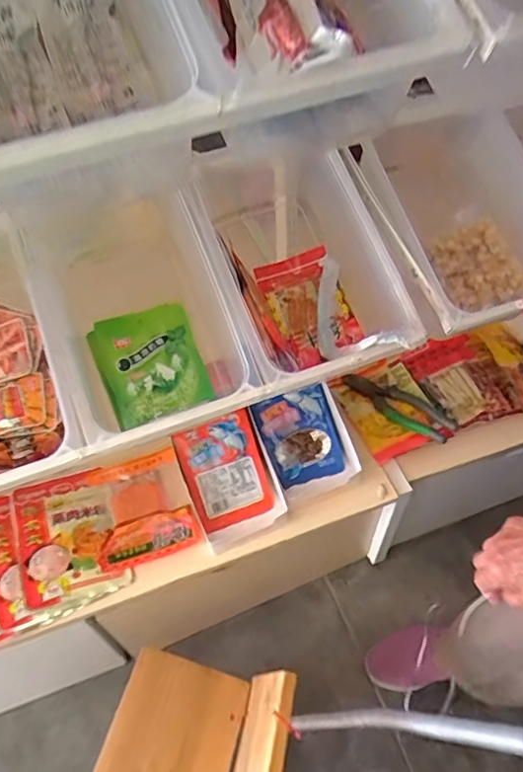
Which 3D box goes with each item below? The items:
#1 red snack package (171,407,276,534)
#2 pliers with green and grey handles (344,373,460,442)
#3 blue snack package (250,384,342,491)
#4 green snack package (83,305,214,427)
[{"bbox_3d":[-0.052,0.124,0.821,0.113,0.006,0.156,-20,99,-7],"label":"red snack package"},{"bbox_3d":[0.214,0.035,0.907,0.188,0.024,0.071,24,58,19],"label":"pliers with green and grey handles"},{"bbox_3d":[0.059,0.079,0.854,0.112,0.020,0.133,-17,88,-11],"label":"blue snack package"},{"bbox_3d":[-0.137,-0.029,0.695,0.122,0.013,0.138,-19,80,-16],"label":"green snack package"}]

